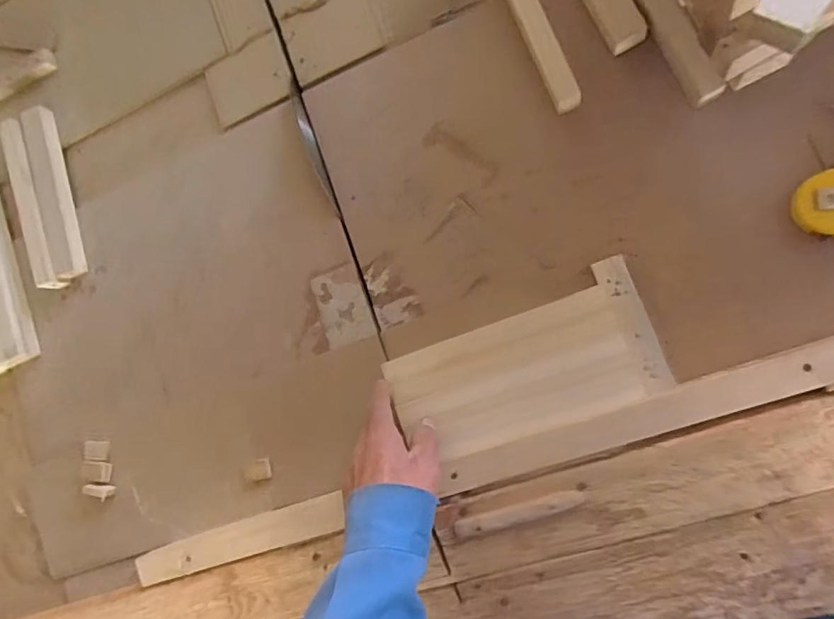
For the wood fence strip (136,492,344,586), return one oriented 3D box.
[{"bbox_3d":[-0.188,0.243,0.548,0.254,0.018,0.040,-20,83,13],"label":"wood fence strip"}]

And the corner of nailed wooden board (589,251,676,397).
[{"bbox_3d":[0.204,0.013,0.496,0.030,0.037,0.128,-23,82,13],"label":"corner of nailed wooden board"}]

